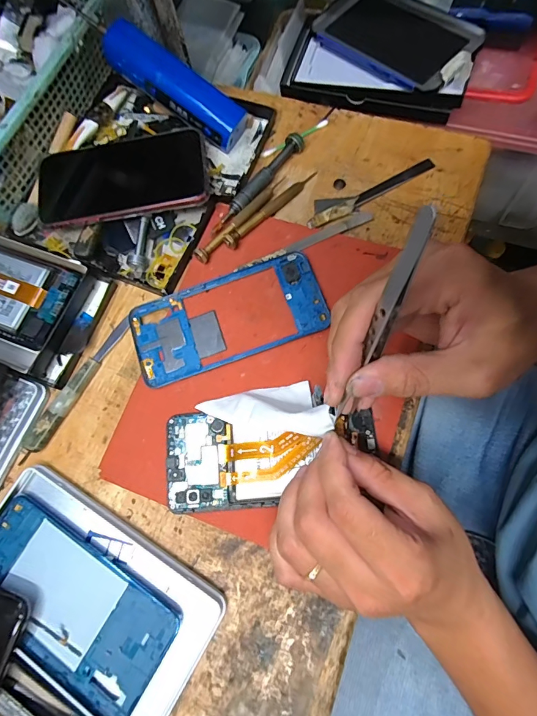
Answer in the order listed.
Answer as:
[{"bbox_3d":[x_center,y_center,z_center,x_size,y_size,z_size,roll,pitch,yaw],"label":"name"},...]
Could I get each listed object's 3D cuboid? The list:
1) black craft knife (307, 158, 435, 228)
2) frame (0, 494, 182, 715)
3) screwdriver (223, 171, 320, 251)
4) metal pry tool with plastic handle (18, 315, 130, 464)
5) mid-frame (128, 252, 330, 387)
[{"bbox_3d":[0.088,-0.149,0.353,0.121,0.008,0.026,-26,75,-6],"label":"black craft knife"},{"bbox_3d":[-0.142,0.168,0.278,0.155,0.014,0.073,30,77,9],"label":"frame"},{"bbox_3d":[0.003,-0.134,0.352,0.107,0.011,0.010,-44,78,-11],"label":"screwdriver"},{"bbox_3d":[-0.155,0.020,0.327,0.016,0.010,0.127,30,77,9],"label":"metal pry tool with plastic handle"},{"bbox_3d":[-0.034,-0.033,0.329,0.158,0.014,0.072,-18,75,-4],"label":"mid-frame"}]

